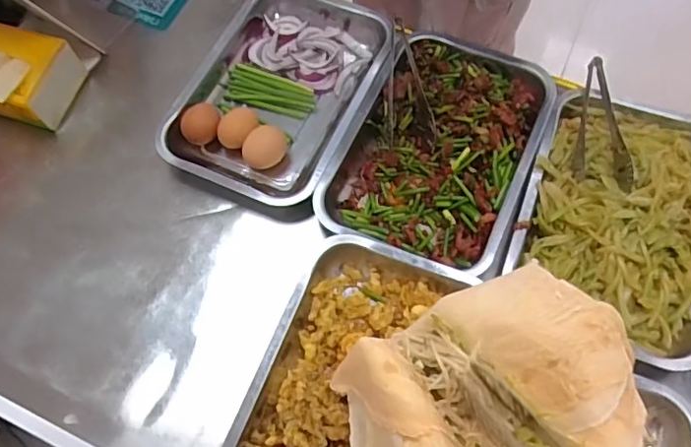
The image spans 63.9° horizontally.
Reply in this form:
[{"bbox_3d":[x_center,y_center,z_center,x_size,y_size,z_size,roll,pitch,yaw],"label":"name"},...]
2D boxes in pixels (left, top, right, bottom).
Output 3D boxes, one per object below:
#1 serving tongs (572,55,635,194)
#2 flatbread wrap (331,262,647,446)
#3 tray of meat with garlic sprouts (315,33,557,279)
[{"bbox_3d":[0.289,-0.118,0.629,0.062,0.029,0.162,5,65,3],"label":"serving tongs"},{"bbox_3d":[0.086,0.137,0.355,0.205,0.073,0.178,-17,67,-10],"label":"flatbread wrap"},{"bbox_3d":[0.110,-0.093,0.644,0.207,0.038,0.300,21,67,10],"label":"tray of meat with garlic sprouts"}]

